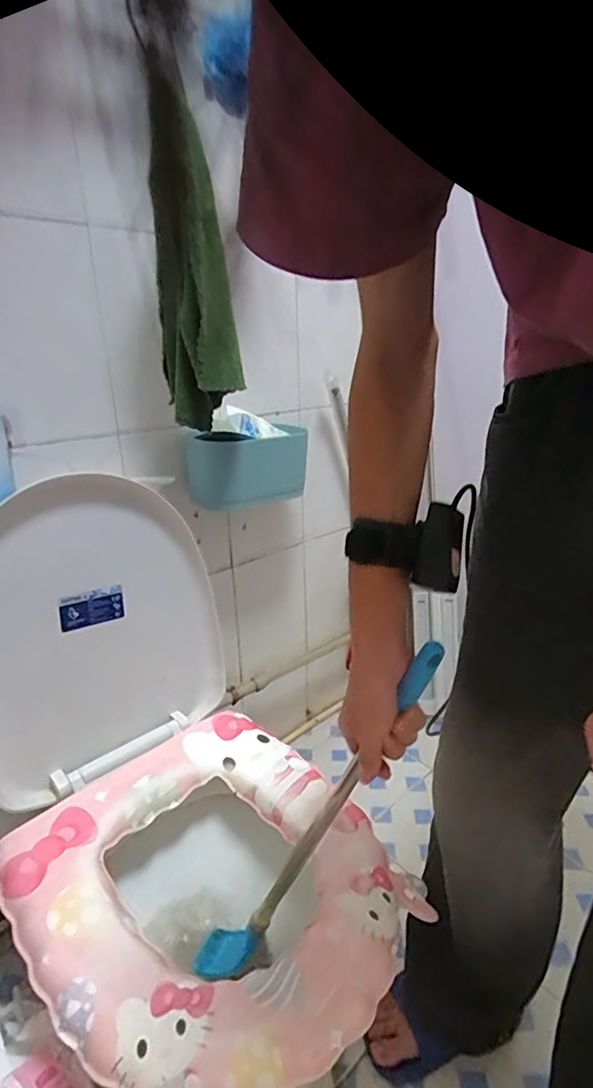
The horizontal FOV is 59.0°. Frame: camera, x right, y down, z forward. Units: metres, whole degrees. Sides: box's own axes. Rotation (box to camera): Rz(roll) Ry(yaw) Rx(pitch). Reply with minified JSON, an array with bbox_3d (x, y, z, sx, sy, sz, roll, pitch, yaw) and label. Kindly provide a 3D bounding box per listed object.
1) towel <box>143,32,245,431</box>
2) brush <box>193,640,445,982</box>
[{"bbox_3d":[-0.137,-0.362,0.703,0.107,0.373,0.075,-5,21,-8],"label":"towel"},{"bbox_3d":[0.006,0.301,0.536,0.046,0.532,0.060,27,25,2],"label":"brush"}]

